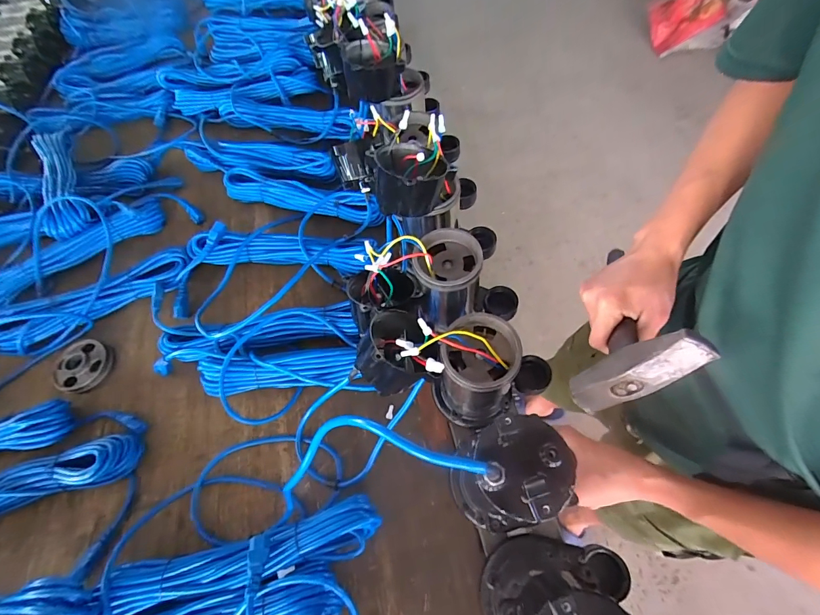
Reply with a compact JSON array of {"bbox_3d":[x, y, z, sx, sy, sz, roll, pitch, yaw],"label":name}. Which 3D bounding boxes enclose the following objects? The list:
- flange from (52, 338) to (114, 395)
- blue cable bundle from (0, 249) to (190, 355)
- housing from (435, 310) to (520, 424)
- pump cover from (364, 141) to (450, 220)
[{"bbox_3d":[-0.556,0.099,0.642,0.086,0.026,0.090,-2,62,3],"label":"flange"},{"bbox_3d":[-0.562,-0.013,0.686,0.337,0.057,0.083,-24,63,-8],"label":"blue cable bundle"},{"bbox_3d":[0.082,0.086,0.488,0.093,0.156,0.092,-5,62,2],"label":"housing"},{"bbox_3d":[0.001,-0.169,0.510,0.103,0.082,0.096,-14,62,-4],"label":"pump cover"}]

